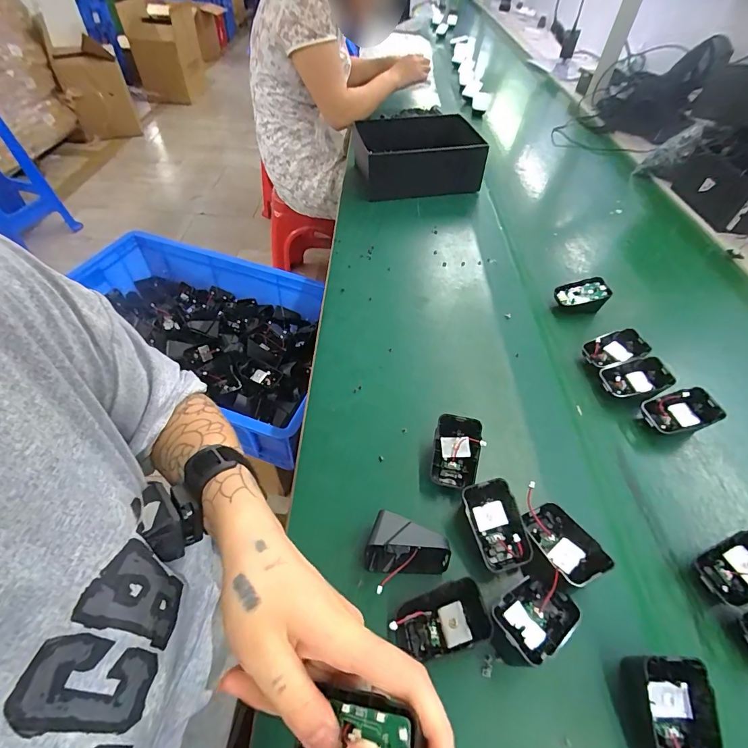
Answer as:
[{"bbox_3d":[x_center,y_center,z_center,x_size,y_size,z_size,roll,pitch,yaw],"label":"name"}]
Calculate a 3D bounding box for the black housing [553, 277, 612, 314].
[{"bbox_3d":[0.298,-0.108,0.551,0.063,0.041,0.040,-4,49,-4],"label":"black housing"}]

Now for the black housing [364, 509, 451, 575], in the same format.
[{"bbox_3d":[0.029,0.155,0.332,0.067,0.032,0.043,16,51,13],"label":"black housing"}]

